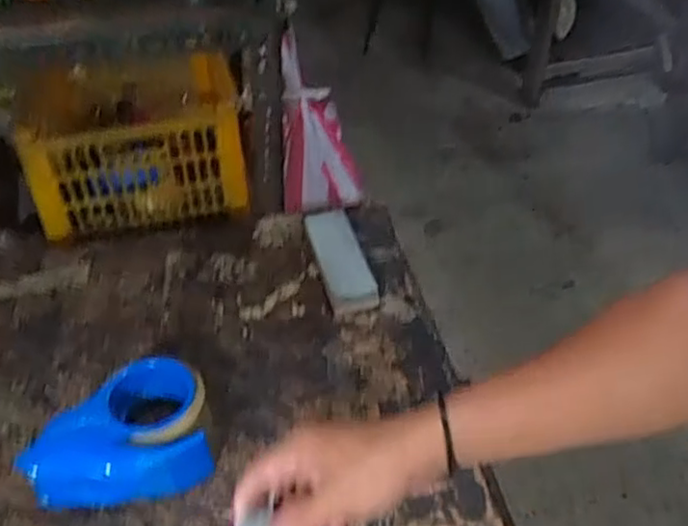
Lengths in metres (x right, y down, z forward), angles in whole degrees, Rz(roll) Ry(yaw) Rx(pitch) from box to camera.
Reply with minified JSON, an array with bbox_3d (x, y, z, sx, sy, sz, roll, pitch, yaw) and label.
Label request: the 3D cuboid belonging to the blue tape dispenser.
[{"bbox_3d":[-0.200,0.156,0.613,0.150,0.062,0.113,-10,42,-9],"label":"blue tape dispenser"}]

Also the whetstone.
[{"bbox_3d":[-0.003,-0.007,0.783,0.061,0.028,0.142,-12,57,-12],"label":"whetstone"}]

